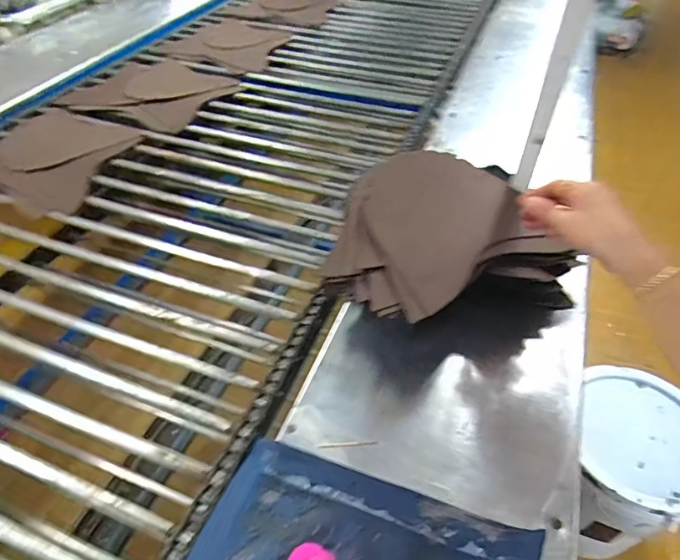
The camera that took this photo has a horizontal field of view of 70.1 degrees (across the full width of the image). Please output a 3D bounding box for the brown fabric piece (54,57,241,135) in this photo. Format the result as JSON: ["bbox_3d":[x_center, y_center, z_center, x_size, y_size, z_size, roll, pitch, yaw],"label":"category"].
[{"bbox_3d":[-0.431,-0.454,1.145,0.330,0.019,0.290,21,48,19],"label":"brown fabric piece"}]

